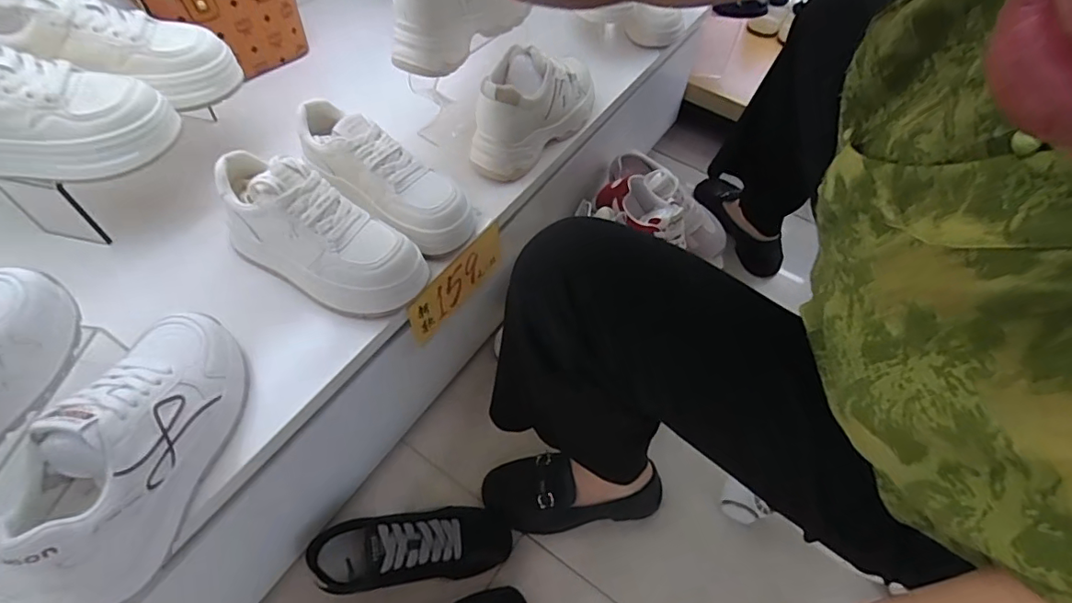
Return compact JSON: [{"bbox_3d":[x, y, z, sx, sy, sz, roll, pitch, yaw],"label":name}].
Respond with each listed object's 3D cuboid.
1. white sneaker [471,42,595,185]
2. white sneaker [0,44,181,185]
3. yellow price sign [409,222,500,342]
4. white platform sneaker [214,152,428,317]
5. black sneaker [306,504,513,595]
[{"bbox_3d":[0.003,-0.266,0.678,0.079,0.111,0.226,36,61,20],"label":"white sneaker"},{"bbox_3d":[-0.473,-0.182,0.488,0.219,0.105,0.083,-5,56,-7],"label":"white sneaker"},{"bbox_3d":[-0.093,-0.024,0.632,0.010,0.080,0.161,26,54,24],"label":"yellow price sign"},{"bbox_3d":[-0.223,-0.075,0.537,0.219,0.104,0.097,25,58,13],"label":"white platform sneaker"},{"bbox_3d":[-0.149,0.295,0.640,0.232,0.101,0.086,-6,57,-7],"label":"black sneaker"}]

